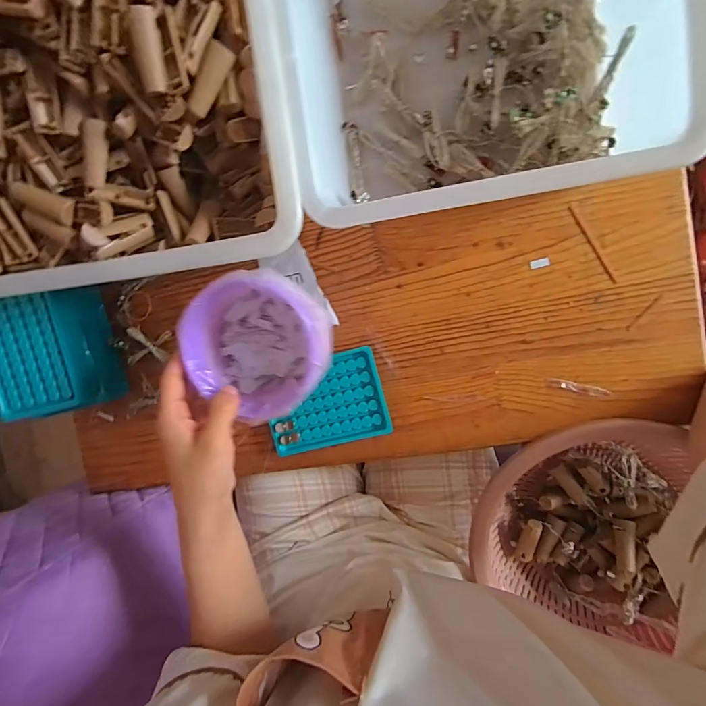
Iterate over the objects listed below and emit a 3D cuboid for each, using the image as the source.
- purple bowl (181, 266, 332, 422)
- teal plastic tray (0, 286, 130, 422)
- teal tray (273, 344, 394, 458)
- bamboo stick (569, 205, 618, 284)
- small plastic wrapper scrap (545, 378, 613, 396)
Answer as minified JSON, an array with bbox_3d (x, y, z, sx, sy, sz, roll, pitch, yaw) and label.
[{"bbox_3d":[-0.074,-0.008,0.320,0.111,0.060,0.108,1,96,7],"label":"purple bowl"},{"bbox_3d":[-0.329,0.000,0.435,0.097,0.076,0.129,-8,94,8],"label":"teal plastic tray"},{"bbox_3d":[-0.030,0.056,0.431,0.129,0.011,0.096,-15,93,9],"label":"teal tray"},{"bbox_3d":[0.229,-0.103,0.375,0.004,0.004,0.084,-31,91,9],"label":"bamboo stick"},{"bbox_3d":[0.224,0.035,0.389,0.059,0.004,0.010,12,97,6],"label":"small plastic wrapper scrap"}]

